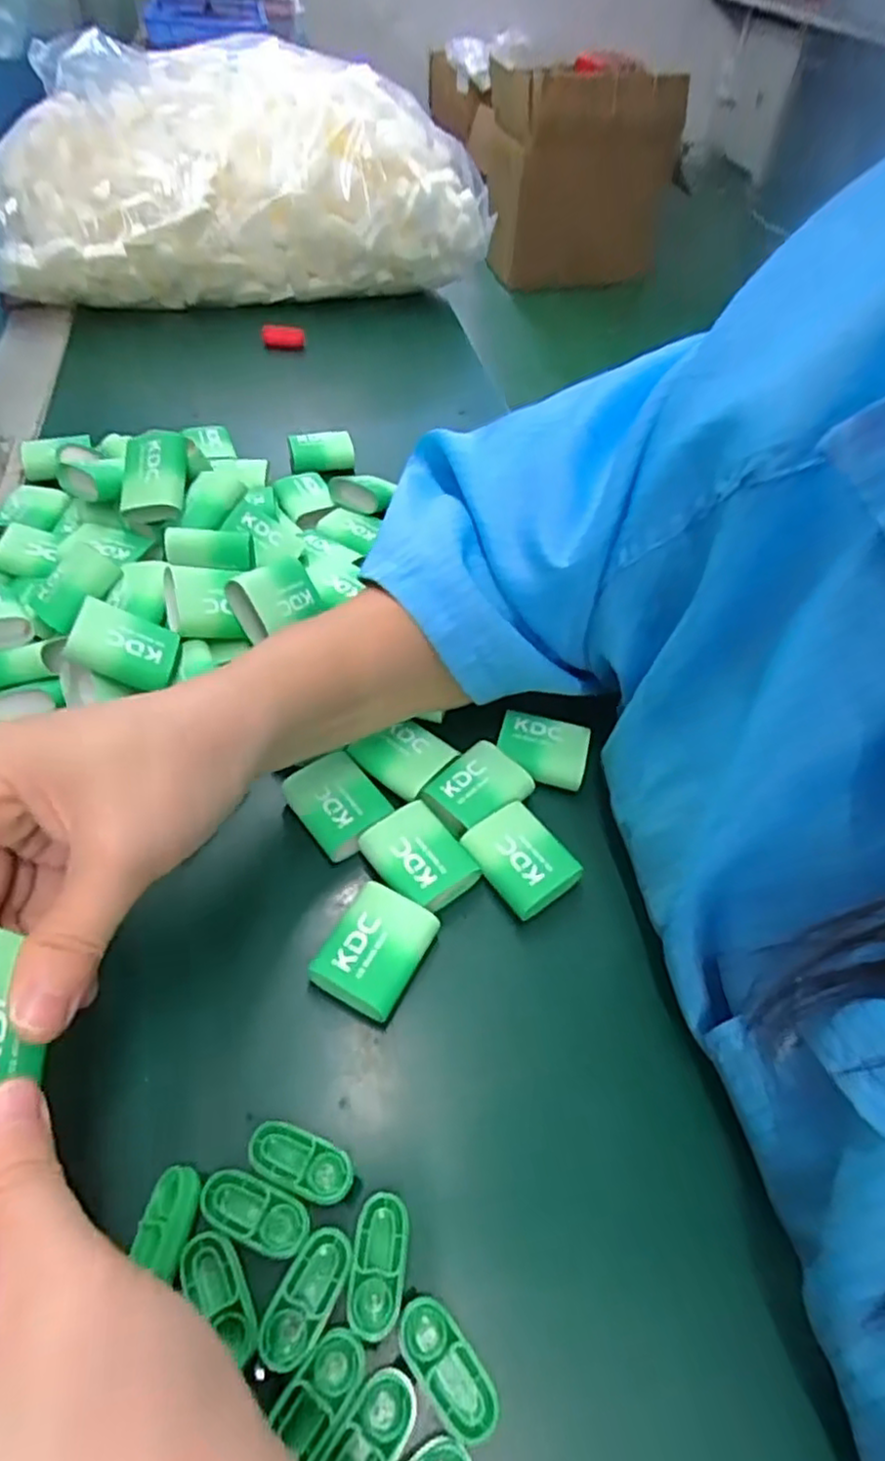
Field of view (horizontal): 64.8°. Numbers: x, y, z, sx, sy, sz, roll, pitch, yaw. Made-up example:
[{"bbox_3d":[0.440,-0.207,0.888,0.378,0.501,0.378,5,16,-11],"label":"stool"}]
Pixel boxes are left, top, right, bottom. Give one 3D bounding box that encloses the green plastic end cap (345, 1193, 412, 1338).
[{"bbox_3d":[-0.019,0.157,0.206,0.016,0.004,0.034,6,51,1],"label":"green plastic end cap"}]

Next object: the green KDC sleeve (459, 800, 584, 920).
[{"bbox_3d":[0.033,0.053,0.290,0.035,0.009,0.045,-34,60,-27],"label":"green KDC sleeve"}]

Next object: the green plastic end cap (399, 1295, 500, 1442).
[{"bbox_3d":[0.001,0.178,0.196,0.015,0.012,0.033,-33,60,-26],"label":"green plastic end cap"}]

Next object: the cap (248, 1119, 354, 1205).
[{"bbox_3d":[-0.045,0.136,0.221,0.033,0.004,0.016,19,52,11],"label":"cap"}]

